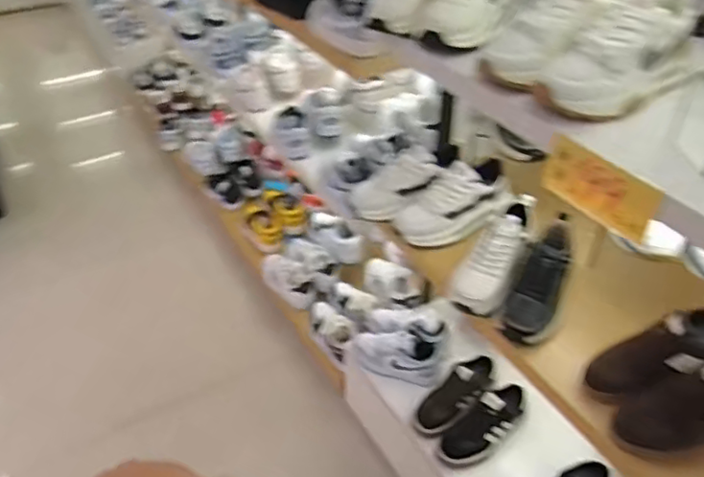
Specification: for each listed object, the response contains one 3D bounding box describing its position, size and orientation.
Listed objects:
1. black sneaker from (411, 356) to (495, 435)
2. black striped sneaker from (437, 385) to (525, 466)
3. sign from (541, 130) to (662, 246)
[{"bbox_3d":[0.249,0.376,1.464,0.248,0.078,0.108,-39,51,-15],"label":"black sneaker"},{"bbox_3d":[0.306,0.428,1.399,0.242,0.085,0.094,-27,46,-28],"label":"black striped sneaker"},{"bbox_3d":[0.305,-0.063,0.758,0.009,0.083,0.166,-18,42,-24],"label":"sign"}]

